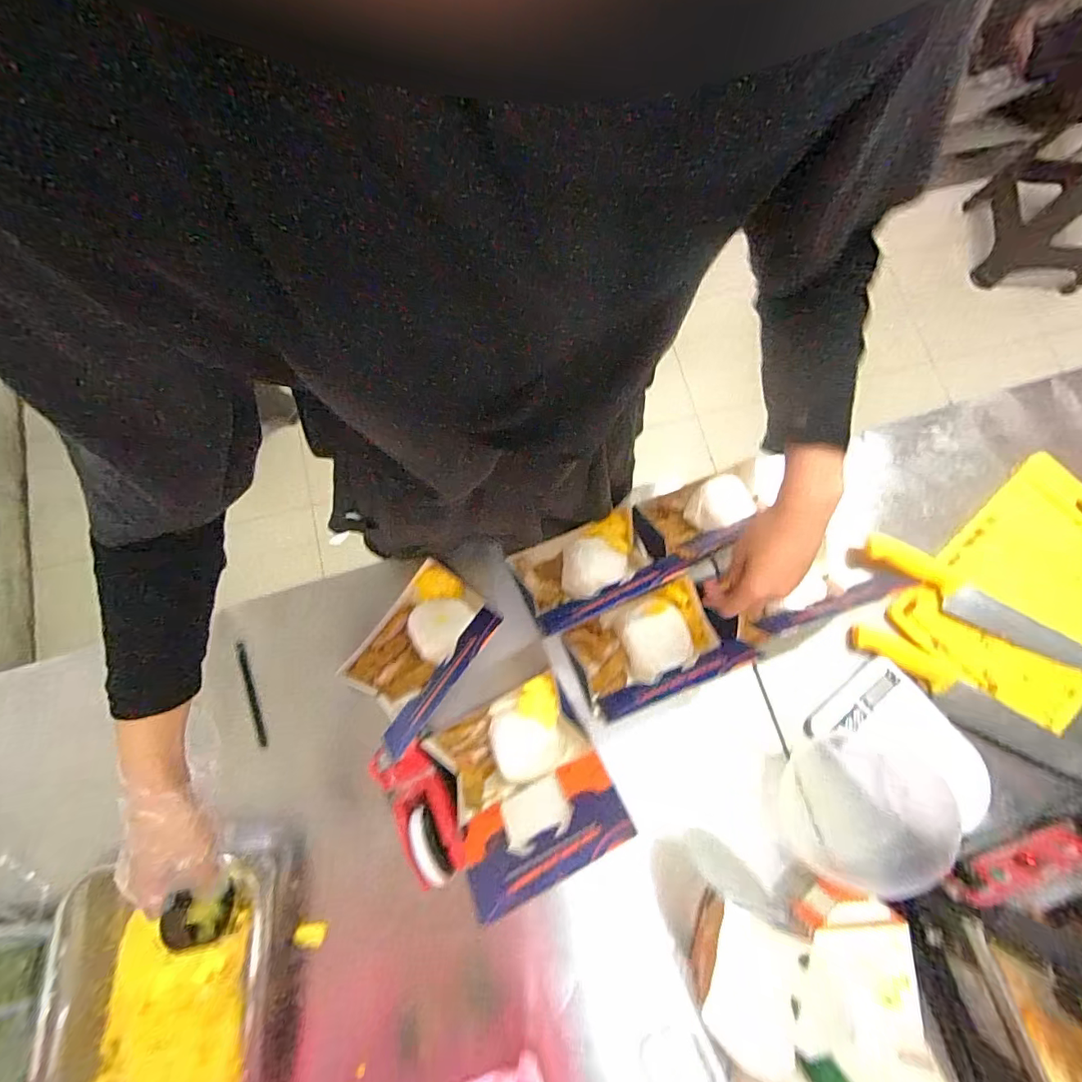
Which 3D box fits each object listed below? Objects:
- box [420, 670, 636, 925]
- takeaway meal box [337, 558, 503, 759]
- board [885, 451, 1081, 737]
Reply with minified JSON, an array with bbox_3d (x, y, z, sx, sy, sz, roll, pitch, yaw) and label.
[{"bbox_3d":[-0.020,0.267,0.573,0.175,0.110,0.180,-27,79,-7],"label":"box"},{"bbox_3d":[-0.140,0.121,0.598,0.128,0.158,0.171,38,80,7],"label":"takeaway meal box"},{"bbox_3d":[0.683,0.071,0.702,0.365,0.019,0.255,-41,81,-9],"label":"board"}]

